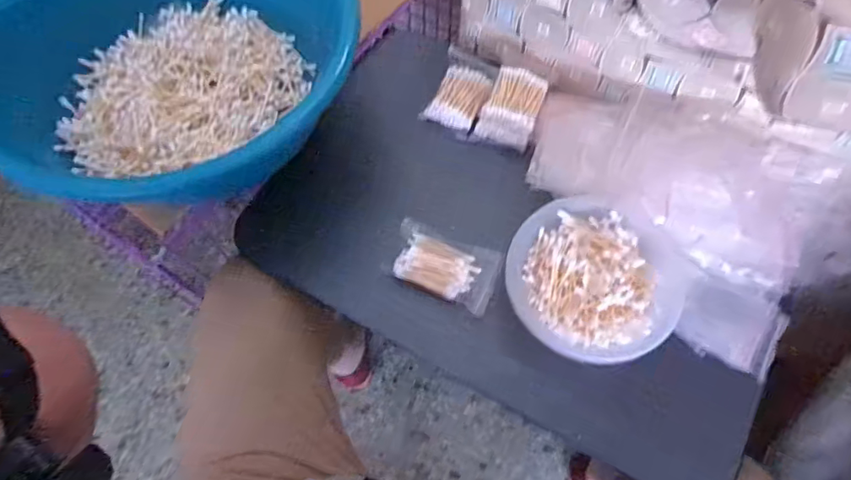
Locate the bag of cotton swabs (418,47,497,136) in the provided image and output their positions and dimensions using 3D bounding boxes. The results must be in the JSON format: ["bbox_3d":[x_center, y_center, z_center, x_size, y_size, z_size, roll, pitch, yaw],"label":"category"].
[{"bbox_3d":[0.045,-0.186,0.672,0.070,0.031,0.096,23,69,11],"label":"bag of cotton swabs"}]

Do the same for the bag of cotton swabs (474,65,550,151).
[{"bbox_3d":[0.107,-0.162,0.650,0.067,0.050,0.082,23,69,11],"label":"bag of cotton swabs"}]

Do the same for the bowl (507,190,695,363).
[{"bbox_3d":[0.173,0.036,0.545,0.167,0.051,0.170,0,66,1],"label":"bowl"}]

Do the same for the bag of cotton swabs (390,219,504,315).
[{"bbox_3d":[0.020,0.026,0.572,0.114,0.029,0.073,19,68,9],"label":"bag of cotton swabs"}]

